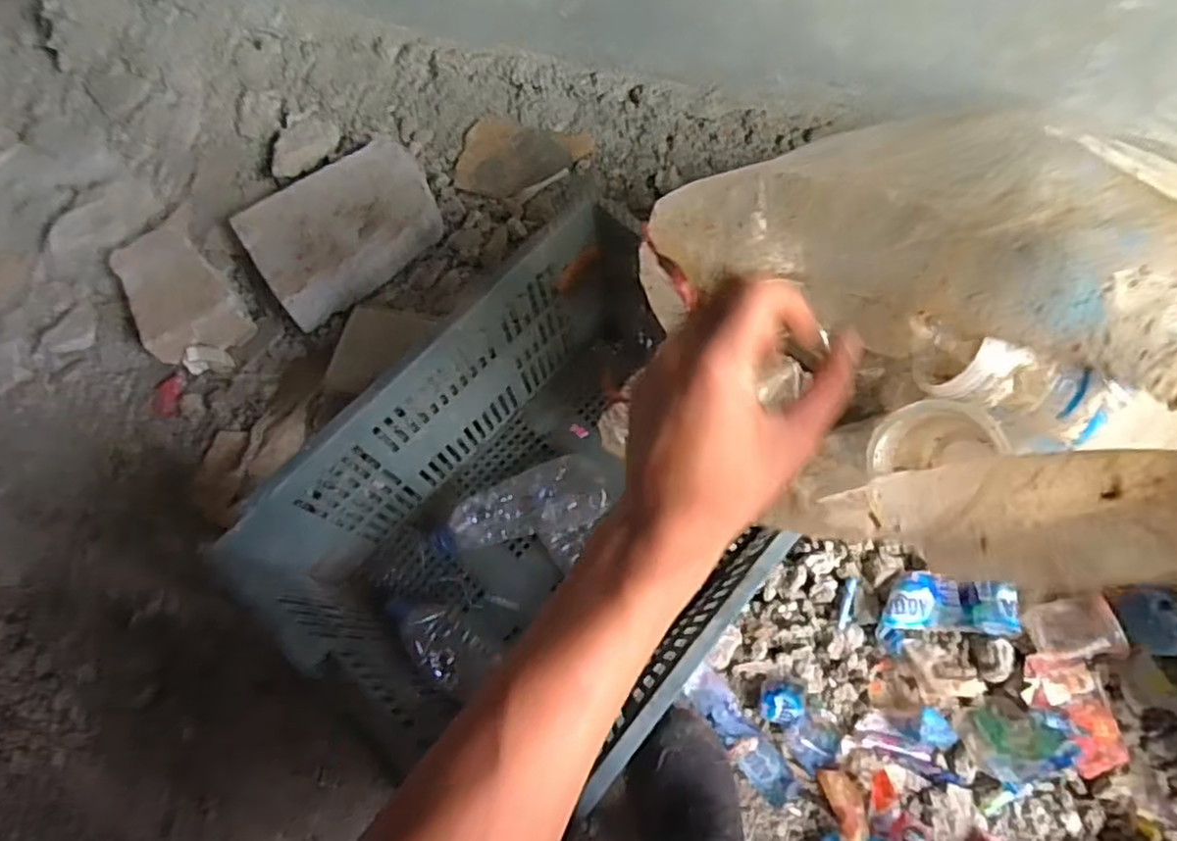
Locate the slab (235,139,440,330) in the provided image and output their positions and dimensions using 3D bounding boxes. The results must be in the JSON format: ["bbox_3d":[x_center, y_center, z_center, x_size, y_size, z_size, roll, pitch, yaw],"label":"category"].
[{"bbox_3d":[-0.345,-0.279,0.978,0.262,0.073,0.187,-34,69,-11],"label":"slab"}]

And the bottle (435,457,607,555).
[{"bbox_3d":[-0.081,0.105,0.822,0.210,0.064,0.070,-16,67,-4],"label":"bottle"}]

